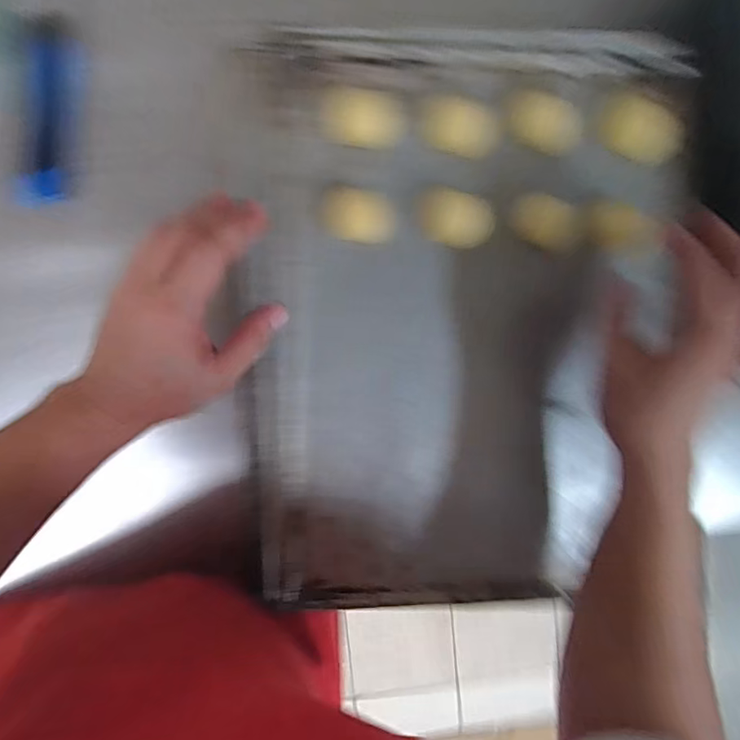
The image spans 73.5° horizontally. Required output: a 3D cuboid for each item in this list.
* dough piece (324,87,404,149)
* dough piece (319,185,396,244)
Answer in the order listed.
[{"bbox_3d":[-0.005,-0.190,0.375,0.058,0.015,0.041,9,96,-2],"label":"dough piece"},{"bbox_3d":[-0.009,-0.118,0.381,0.056,0.016,0.038,10,96,-2],"label":"dough piece"}]

